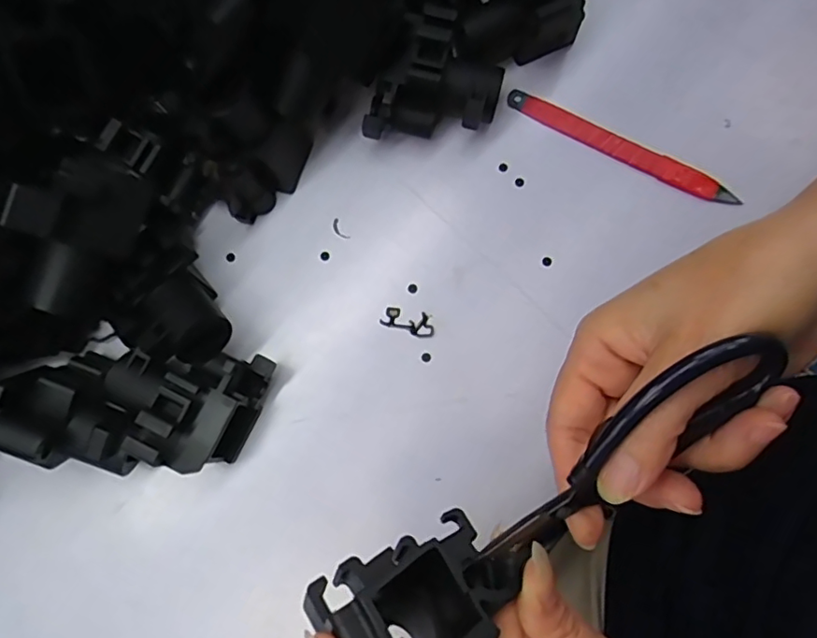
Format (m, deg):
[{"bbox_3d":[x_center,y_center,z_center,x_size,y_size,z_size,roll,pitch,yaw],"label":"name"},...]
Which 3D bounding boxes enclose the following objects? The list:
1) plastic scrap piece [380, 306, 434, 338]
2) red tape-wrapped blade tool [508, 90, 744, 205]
[{"bbox_3d":[0.000,0.001,0.313,0.029,0.004,0.013,18,81,5],"label":"plastic scrap piece"},{"bbox_3d":[0.122,-0.099,0.324,0.139,0.009,0.014,28,81,6],"label":"red tape-wrapped blade tool"}]

